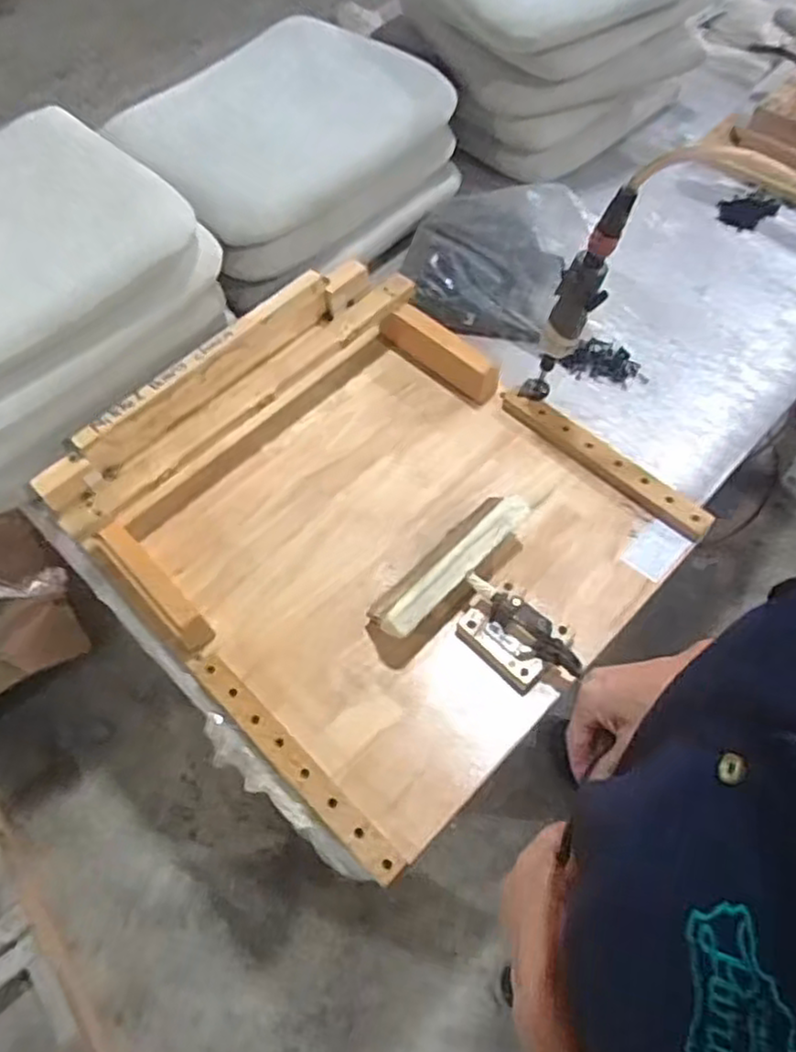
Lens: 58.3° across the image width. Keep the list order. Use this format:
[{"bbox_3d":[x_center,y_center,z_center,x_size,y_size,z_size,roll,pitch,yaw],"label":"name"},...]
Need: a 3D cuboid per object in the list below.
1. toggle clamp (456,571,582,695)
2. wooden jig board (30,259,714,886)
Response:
[{"bbox_3d":[0.131,0.115,0.768,0.086,0.051,0.149,-41,66,-19],"label":"toggle clamp"},{"bbox_3d":[-0.046,-0.023,0.856,0.549,0.100,0.623,-41,66,-20],"label":"wooden jig board"}]

